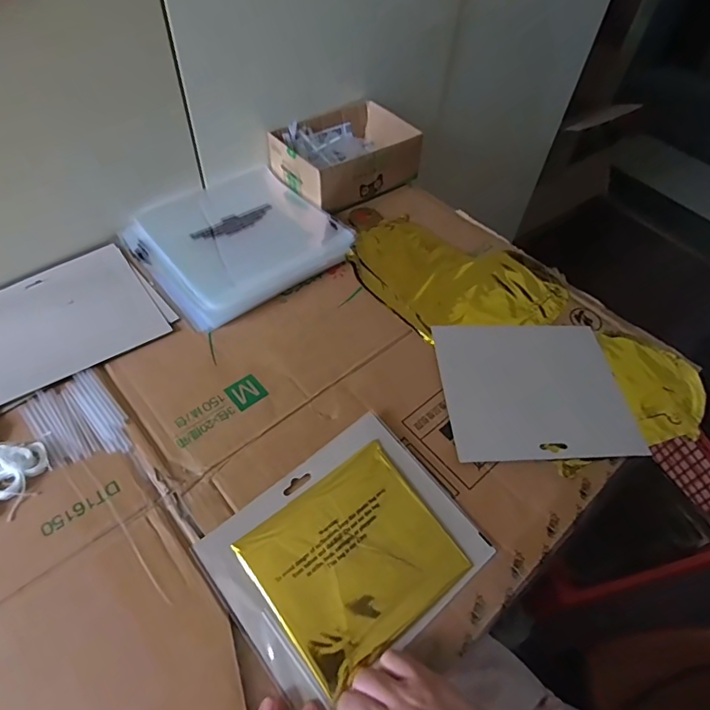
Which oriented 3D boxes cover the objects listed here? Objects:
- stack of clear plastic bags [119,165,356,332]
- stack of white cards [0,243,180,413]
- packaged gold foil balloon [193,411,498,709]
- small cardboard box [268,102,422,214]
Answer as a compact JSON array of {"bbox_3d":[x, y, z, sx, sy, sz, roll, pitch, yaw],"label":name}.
[{"bbox_3d":[-0.149,-0.149,0.602,0.228,0.020,0.213,-31,61,-24],"label":"stack of clear plastic bags"},{"bbox_3d":[-0.320,-0.040,0.517,0.197,0.005,0.166,-32,62,-24],"label":"stack of white cards"},{"bbox_3d":[-0.006,0.159,0.398,0.197,0.018,0.160,-32,61,-25],"label":"packaged gold foil balloon"},{"bbox_3d":[-0.016,-0.285,0.686,0.179,0.070,0.137,-31,61,-24],"label":"small cardboard box"}]

